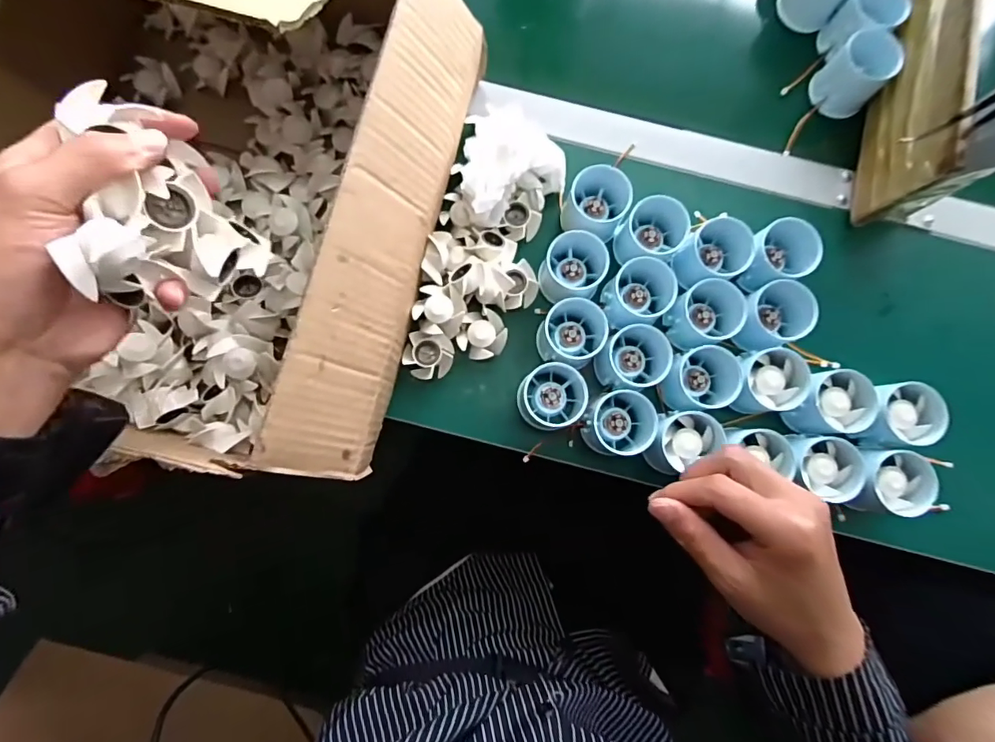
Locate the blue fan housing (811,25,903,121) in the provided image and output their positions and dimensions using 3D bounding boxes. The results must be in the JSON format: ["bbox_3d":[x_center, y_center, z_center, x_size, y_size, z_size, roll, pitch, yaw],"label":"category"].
[{"bbox_3d":[0.337,-0.280,0.464,0.052,0.045,0.057,0,82,-2],"label":"blue fan housing"}]

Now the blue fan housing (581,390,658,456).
[{"bbox_3d":[0.103,0.044,0.412,0.053,0.051,0.050,0,82,-2],"label":"blue fan housing"}]

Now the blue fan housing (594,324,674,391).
[{"bbox_3d":[0.115,-0.010,0.421,0.050,0.048,0.051,0,82,-2],"label":"blue fan housing"}]

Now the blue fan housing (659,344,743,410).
[{"bbox_3d":[0.170,0.007,0.418,0.051,0.045,0.051,0,82,-2],"label":"blue fan housing"}]

